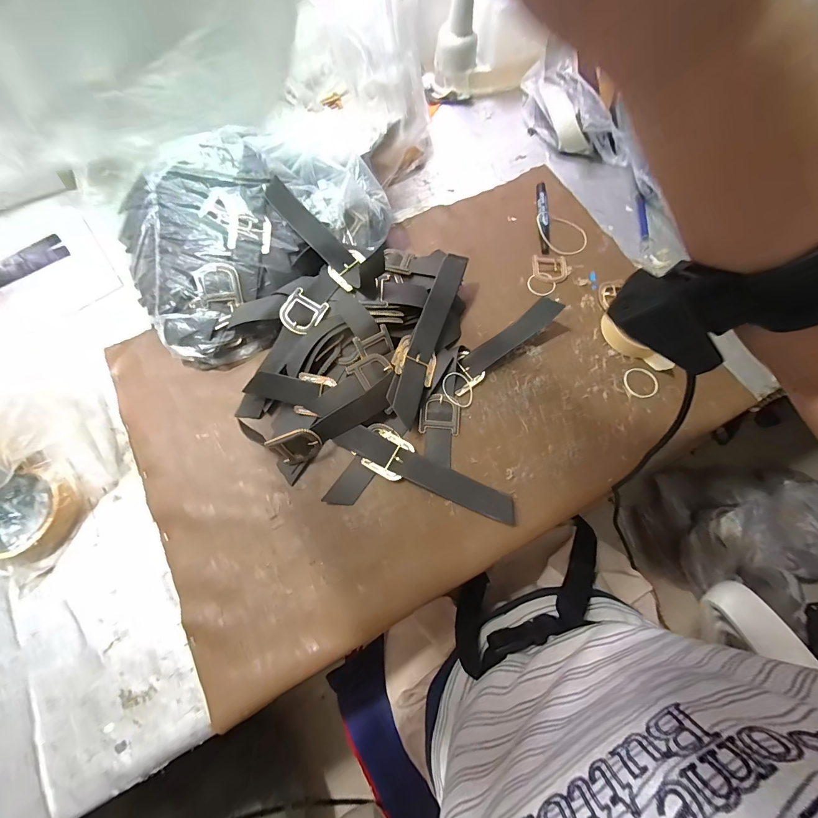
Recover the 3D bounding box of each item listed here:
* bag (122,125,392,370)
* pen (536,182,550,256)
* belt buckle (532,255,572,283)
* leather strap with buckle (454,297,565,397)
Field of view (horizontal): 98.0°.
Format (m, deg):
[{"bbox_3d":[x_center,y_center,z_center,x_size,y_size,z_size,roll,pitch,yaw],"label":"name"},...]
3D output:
[{"bbox_3d":[-0.215,-0.243,0.474,0.334,0.113,0.254,-39,74,-14],"label":"bag"},{"bbox_3d":[0.202,-0.296,0.541,0.019,0.016,0.138,3,69,2],"label":"pen"},{"bbox_3d":[0.205,-0.202,0.512,0.052,0.004,0.047,2,69,1],"label":"belt buckle"},{"bbox_3d":[0.126,-0.093,0.467,0.193,0.015,0.042,-40,74,-14],"label":"leather strap with buckle"}]

